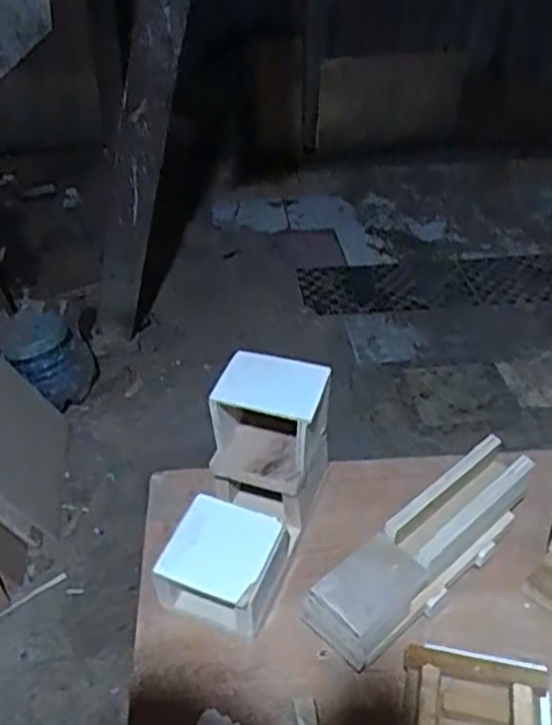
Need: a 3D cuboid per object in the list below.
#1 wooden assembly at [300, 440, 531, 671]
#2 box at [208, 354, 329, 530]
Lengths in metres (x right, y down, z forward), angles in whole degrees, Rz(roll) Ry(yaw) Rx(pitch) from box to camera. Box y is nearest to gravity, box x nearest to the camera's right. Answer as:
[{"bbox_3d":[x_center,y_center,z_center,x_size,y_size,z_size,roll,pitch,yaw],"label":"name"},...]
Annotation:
[{"bbox_3d":[0.160,0.200,0.750,0.300,0.082,0.079,-31,47,-30],"label":"wooden assembly"},{"bbox_3d":[-0.006,0.089,0.796,0.118,0.158,0.111,11,43,14],"label":"box"}]

